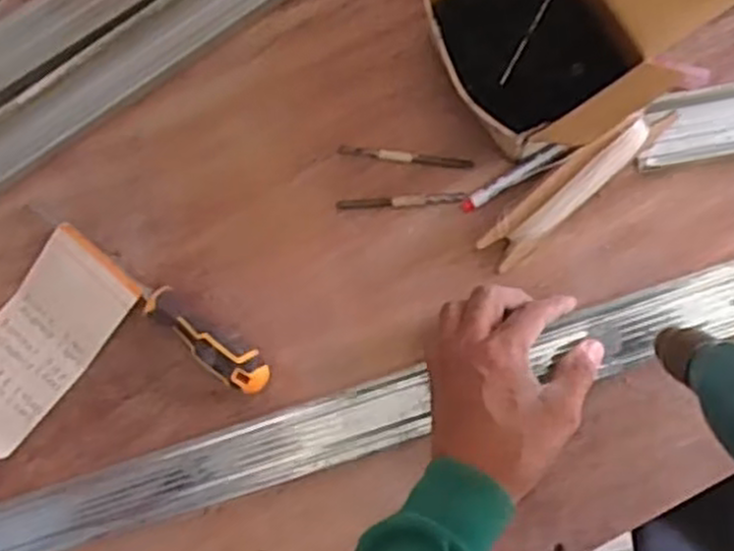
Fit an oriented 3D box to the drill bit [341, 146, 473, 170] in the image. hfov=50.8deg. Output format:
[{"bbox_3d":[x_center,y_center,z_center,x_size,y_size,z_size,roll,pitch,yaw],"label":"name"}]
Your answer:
[{"bbox_3d":[0.028,-0.088,0.574,0.098,0.005,0.008,9,92,7],"label":"drill bit"}]

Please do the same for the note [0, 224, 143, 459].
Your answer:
[{"bbox_3d":[-0.259,0.053,0.599,0.082,0.017,0.178,42,95,5],"label":"note"}]

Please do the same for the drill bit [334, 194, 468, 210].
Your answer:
[{"bbox_3d":[0.025,-0.055,0.576,0.096,0.004,0.008,-3,91,7],"label":"drill bit"}]

